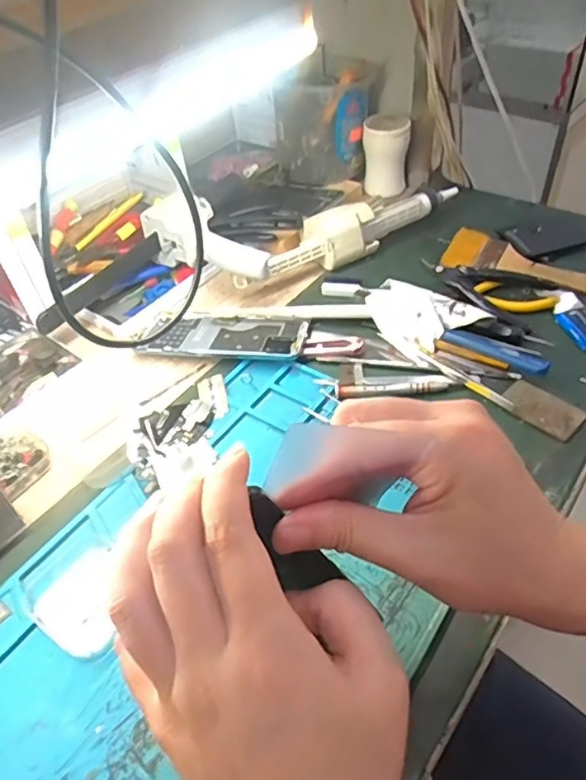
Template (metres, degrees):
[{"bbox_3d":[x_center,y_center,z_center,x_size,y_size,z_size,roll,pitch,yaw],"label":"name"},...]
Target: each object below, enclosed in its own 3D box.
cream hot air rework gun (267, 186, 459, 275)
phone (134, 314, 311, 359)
[{"bbox_3d":[0.075,-0.176,0.621,0.229,0.042,0.054,-21,49,-14],"label":"cream hot air rework gun"},{"bbox_3d":[-0.063,-0.052,0.546,0.149,0.012,0.064,4,48,8],"label":"phone"}]

